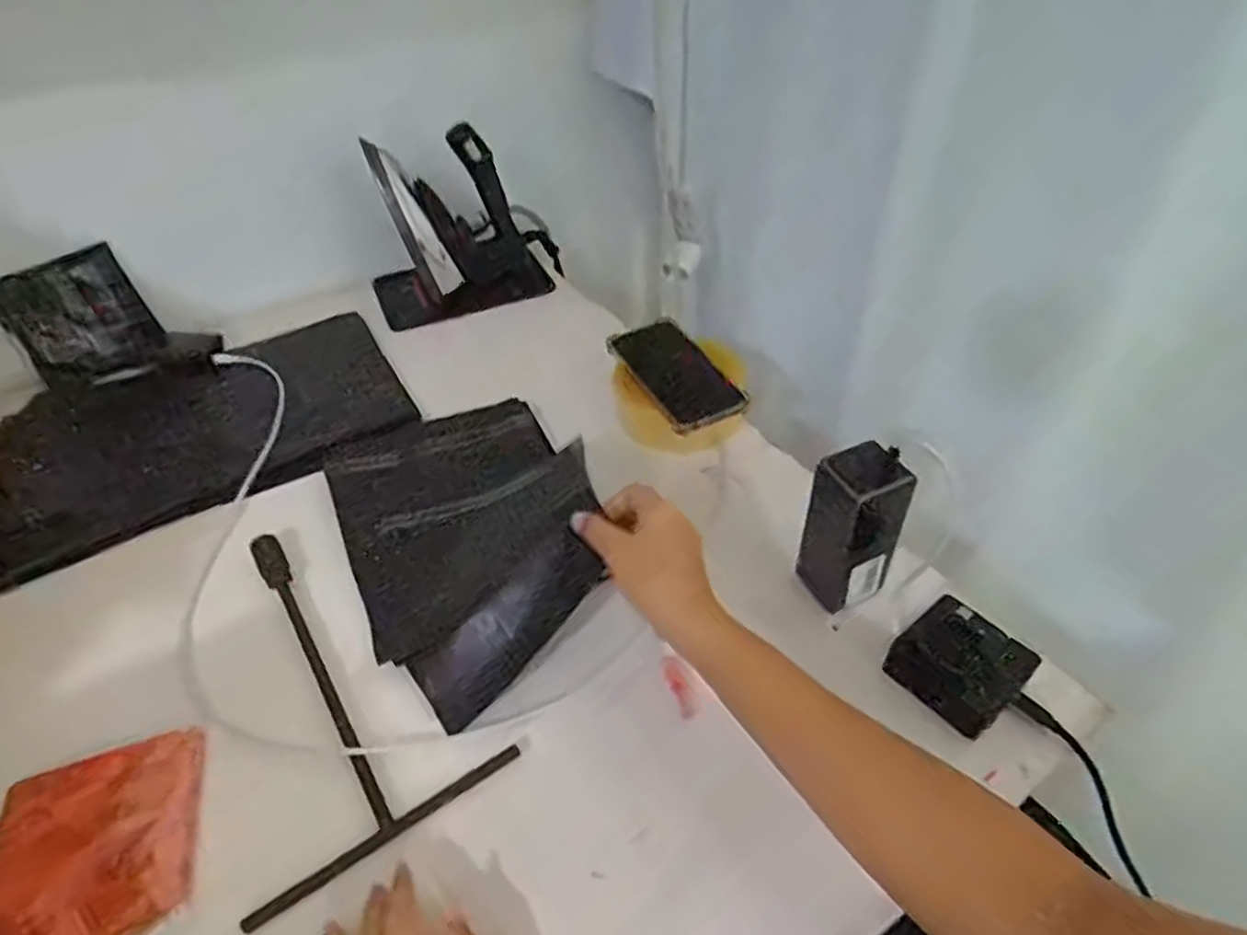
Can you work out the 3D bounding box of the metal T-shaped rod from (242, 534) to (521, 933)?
[{"bbox_3d":[-0.233,0.148,0.546,0.175,0.013,0.294,-28,48,-25],"label":"metal T-shaped rod"}]

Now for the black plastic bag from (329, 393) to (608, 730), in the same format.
[{"bbox_3d":[-0.131,0.031,0.623,0.208,0.086,0.338,-20,45,-19],"label":"black plastic bag"}]

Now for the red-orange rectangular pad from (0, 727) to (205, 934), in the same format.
[{"bbox_3d":[-0.332,0.237,0.459,0.116,0.013,0.126,-15,44,-14],"label":"red-orange rectangular pad"}]

